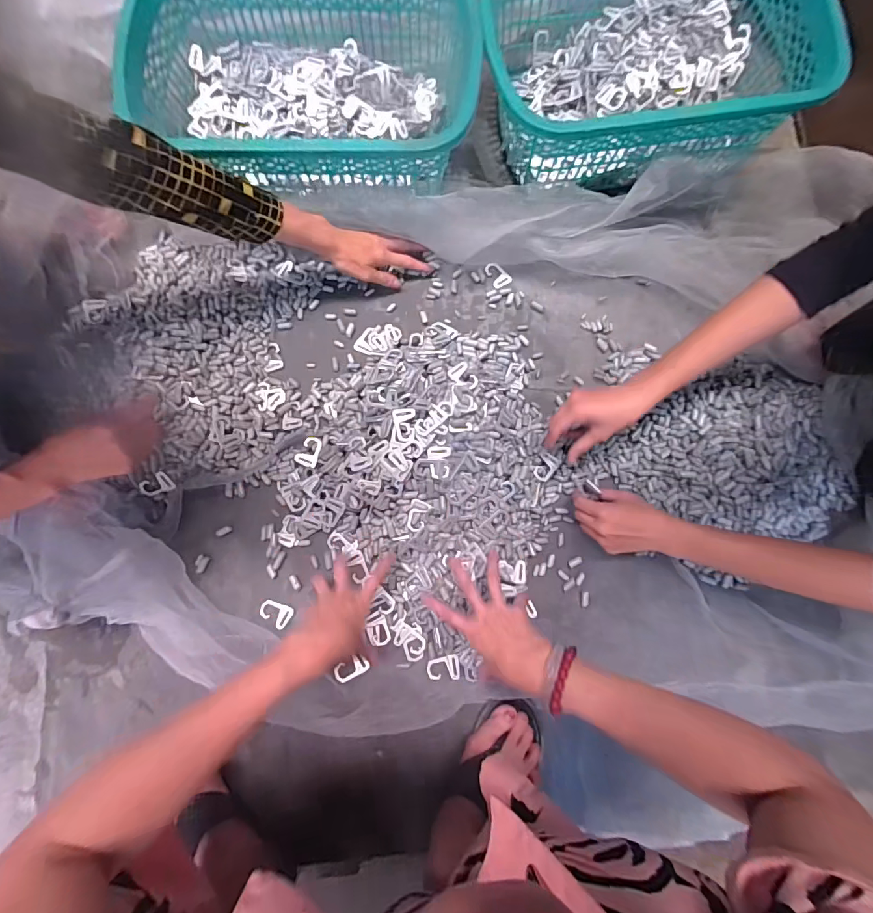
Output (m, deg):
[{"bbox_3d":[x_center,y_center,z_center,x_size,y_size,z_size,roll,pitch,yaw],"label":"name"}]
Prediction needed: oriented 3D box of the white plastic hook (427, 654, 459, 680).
[{"bbox_3d":[0.009,0.272,0.540,0.041,0.006,0.028,3,50,-5],"label":"white plastic hook"}]

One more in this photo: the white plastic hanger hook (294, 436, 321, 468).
[{"bbox_3d":[-0.182,-0.008,0.595,0.034,0.006,0.042,15,83,4],"label":"white plastic hanger hook"}]

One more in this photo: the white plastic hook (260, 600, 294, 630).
[{"bbox_3d":[-0.217,0.211,0.565,0.043,0.006,0.029,29,82,5],"label":"white plastic hook"}]

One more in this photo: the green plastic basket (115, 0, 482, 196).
[{"bbox_3d":[-0.174,-0.530,0.617,0.450,0.152,0.345,1,80,1],"label":"green plastic basket"}]

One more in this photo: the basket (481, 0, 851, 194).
[{"bbox_3d":[0.292,-0.588,0.627,0.446,0.147,0.327,-4,80,0],"label":"basket"}]

